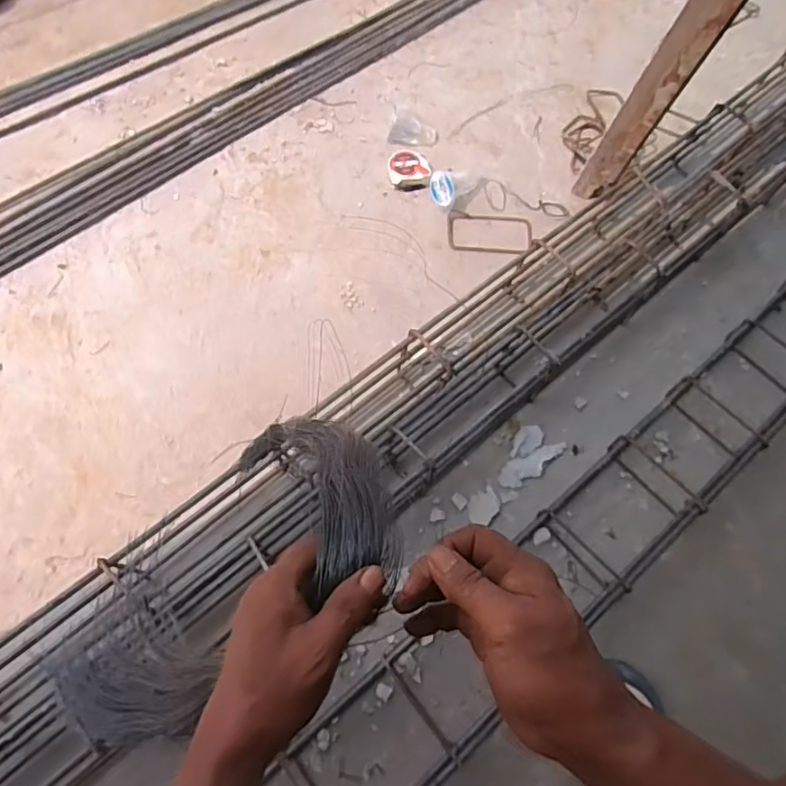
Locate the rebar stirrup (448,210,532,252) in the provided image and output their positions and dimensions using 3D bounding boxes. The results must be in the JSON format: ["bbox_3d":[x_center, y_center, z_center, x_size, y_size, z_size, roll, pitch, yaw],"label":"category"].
[{"bbox_3d":[0.183,-0.300,1.059,0.161,0.009,0.094,4,64,1],"label":"rebar stirrup"}]

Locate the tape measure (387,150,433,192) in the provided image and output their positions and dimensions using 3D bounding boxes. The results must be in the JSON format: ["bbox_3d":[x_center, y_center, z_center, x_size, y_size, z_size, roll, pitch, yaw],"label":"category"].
[{"bbox_3d":[0.032,-0.431,1.098,0.084,0.040,0.065,5,64,2],"label":"tape measure"}]

